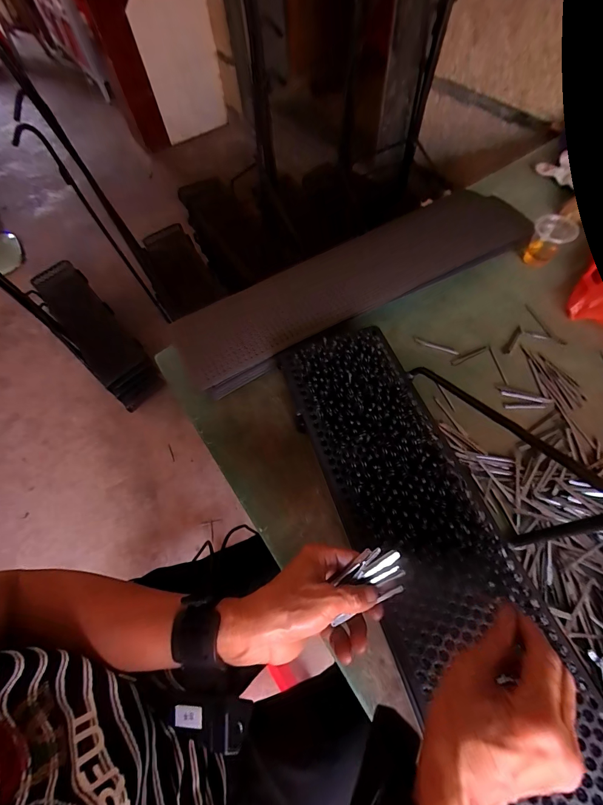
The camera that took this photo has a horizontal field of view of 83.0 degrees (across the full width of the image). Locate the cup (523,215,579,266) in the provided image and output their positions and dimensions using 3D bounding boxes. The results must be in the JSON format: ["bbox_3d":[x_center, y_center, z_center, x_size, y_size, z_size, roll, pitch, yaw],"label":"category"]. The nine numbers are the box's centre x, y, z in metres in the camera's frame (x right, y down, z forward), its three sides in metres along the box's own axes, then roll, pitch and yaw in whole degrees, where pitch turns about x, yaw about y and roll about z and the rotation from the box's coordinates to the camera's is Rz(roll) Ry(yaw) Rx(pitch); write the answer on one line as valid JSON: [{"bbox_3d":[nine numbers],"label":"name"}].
[{"bbox_3d":[0.427,-0.280,0.590,0.056,0.060,0.051,1,63,4],"label":"cup"}]

